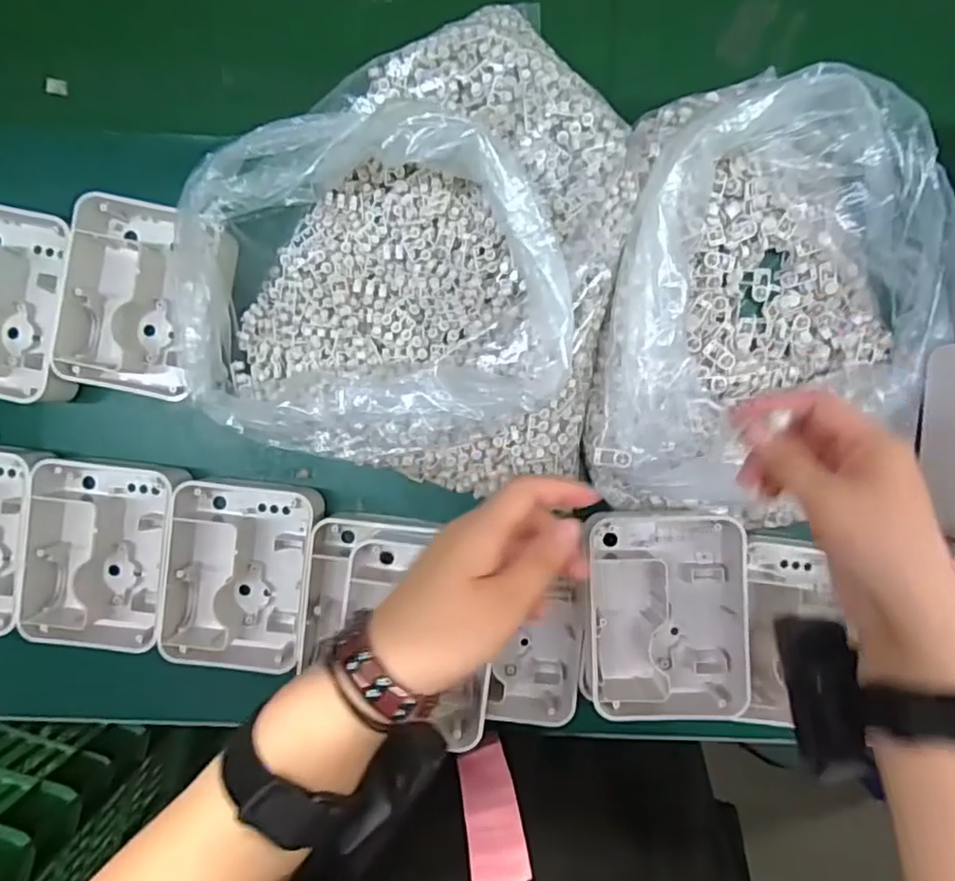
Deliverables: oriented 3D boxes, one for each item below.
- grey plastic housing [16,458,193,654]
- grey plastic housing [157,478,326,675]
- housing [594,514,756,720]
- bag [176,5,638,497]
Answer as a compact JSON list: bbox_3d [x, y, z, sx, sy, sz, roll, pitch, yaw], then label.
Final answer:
[{"bbox_3d":[-0.266,0.082,0.454,0.100,0.042,0.131,6,93,0],"label":"grey plastic housing"},{"bbox_3d":[-0.172,0.099,0.457,0.105,0.039,0.136,11,93,0],"label":"grey plastic housing"},{"bbox_3d":[0.129,0.115,0.418,0.108,0.042,0.124,-2,93,1],"label":"housing"},{"bbox_3d":[-0.041,-0.130,0.398,0.267,0.106,0.316,9,93,0],"label":"bag"}]

